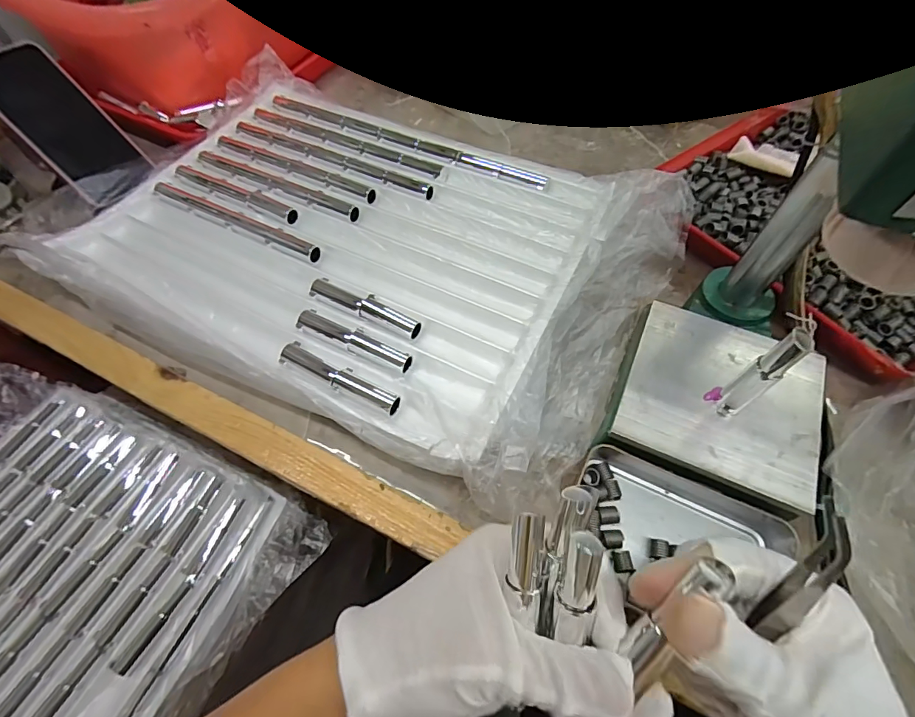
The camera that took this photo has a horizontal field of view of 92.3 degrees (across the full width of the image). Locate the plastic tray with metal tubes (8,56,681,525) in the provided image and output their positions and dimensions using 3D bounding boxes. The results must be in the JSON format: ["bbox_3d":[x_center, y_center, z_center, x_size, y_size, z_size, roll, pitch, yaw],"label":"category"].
[{"bbox_3d":[-0.081,-0.115,0.402,0.502,0.046,0.354,26,64,15],"label":"plastic tray with metal tubes"}]

